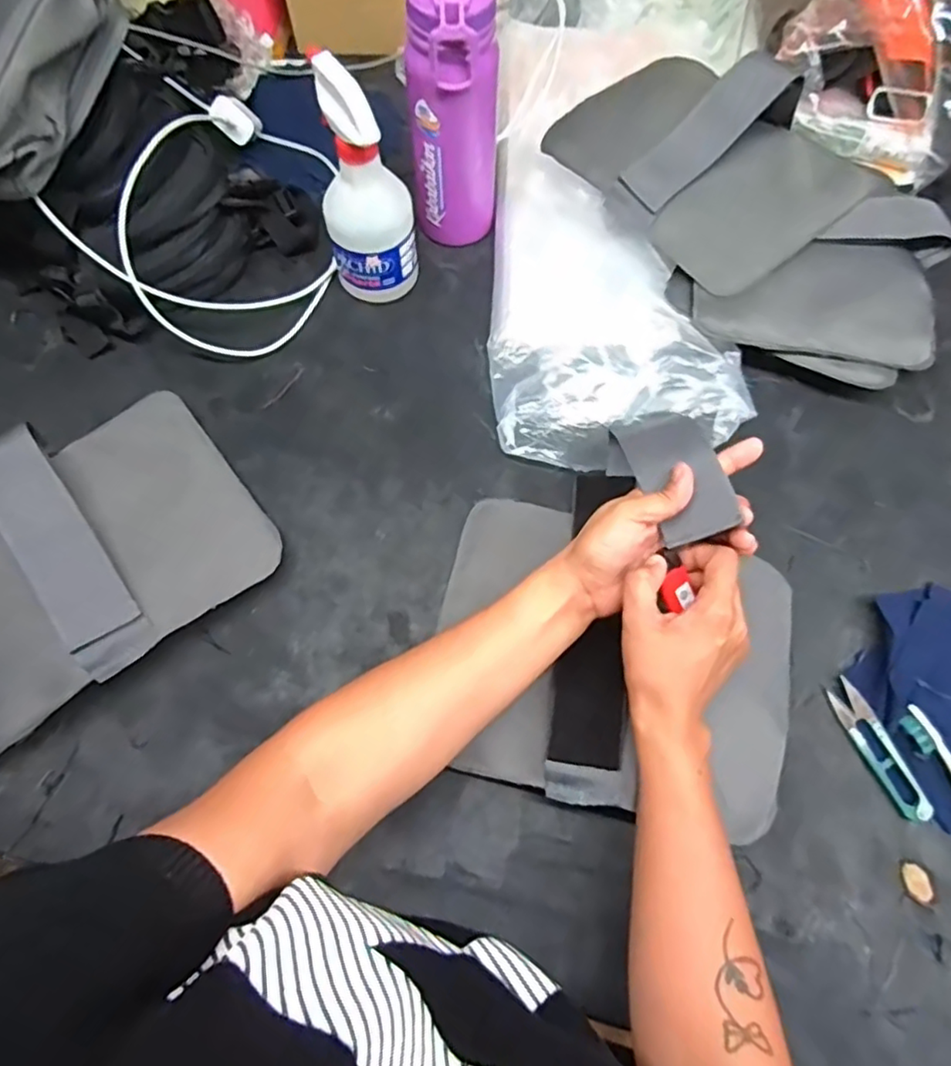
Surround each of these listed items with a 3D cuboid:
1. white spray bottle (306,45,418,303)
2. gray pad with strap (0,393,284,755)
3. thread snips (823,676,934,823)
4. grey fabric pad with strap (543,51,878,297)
[{"bbox_3d":[-0.097,-0.294,0.542,0.078,0.182,0.073,-14,70,-5],"label":"white spray bottle"},{"bbox_3d":[-0.319,0.012,0.480,0.270,0.078,0.221,-37,73,-13],"label":"gray pad with strap"},{"bbox_3d":[0.295,0.160,0.455,0.022,0.007,0.102,-23,71,-8],"label":"thread snips"},{"bbox_3d":[0.224,-0.374,0.586,0.217,0.058,0.269,-38,73,-14],"label":"grey fabric pad with strap"}]

